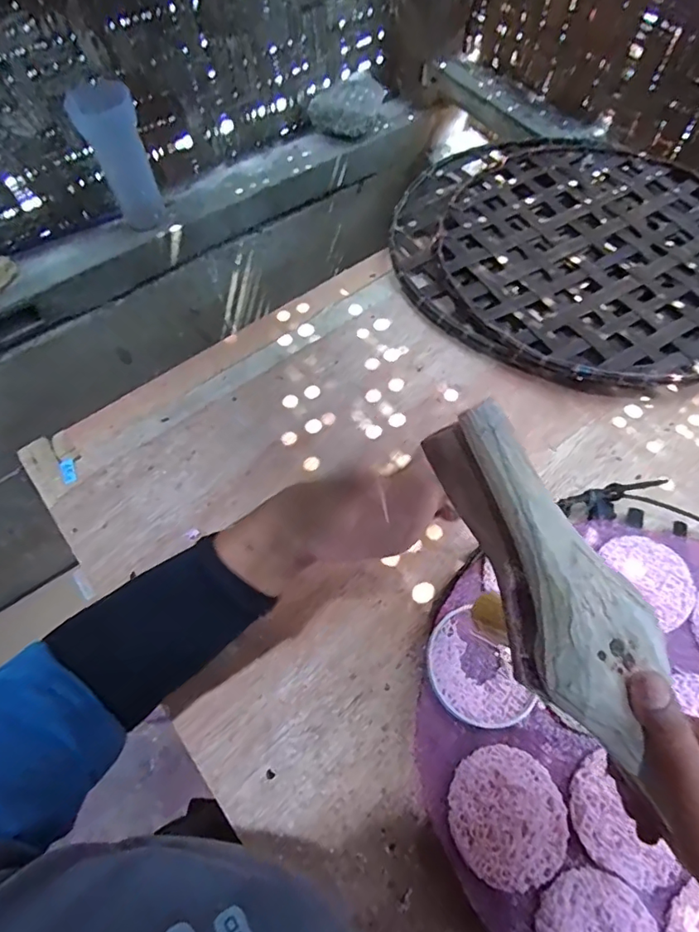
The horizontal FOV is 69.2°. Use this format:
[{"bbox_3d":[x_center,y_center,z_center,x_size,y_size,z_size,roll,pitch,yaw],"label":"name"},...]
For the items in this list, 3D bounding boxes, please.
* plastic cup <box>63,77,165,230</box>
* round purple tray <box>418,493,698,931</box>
[{"bbox_3d":[-0.315,-0.430,0.702,0.073,0.173,0.069,0,64,0],"label":"plastic cup"},{"bbox_3d":[0.235,0.206,0.381,0.349,0.030,0.348,0,64,0],"label":"round purple tray"}]

